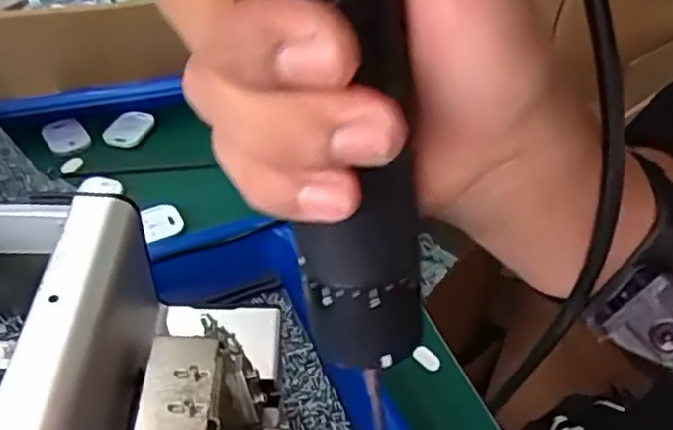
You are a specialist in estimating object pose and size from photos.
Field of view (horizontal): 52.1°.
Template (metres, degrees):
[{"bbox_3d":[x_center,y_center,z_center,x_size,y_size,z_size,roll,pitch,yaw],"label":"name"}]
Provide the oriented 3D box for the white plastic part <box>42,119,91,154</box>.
[{"bbox_3d":[-0.204,-0.059,0.519,0.032,0.011,0.028,-15,48,-18],"label":"white plastic part"}]

